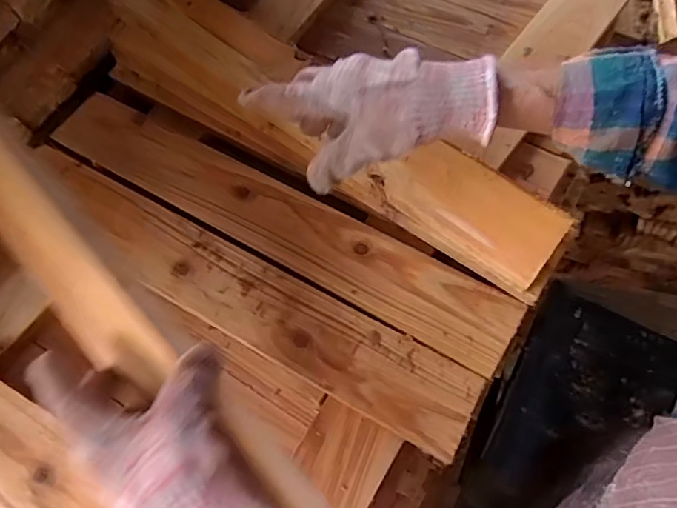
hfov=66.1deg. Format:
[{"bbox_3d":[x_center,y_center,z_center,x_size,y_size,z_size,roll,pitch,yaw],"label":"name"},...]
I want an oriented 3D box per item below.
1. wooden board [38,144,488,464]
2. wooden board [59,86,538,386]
[{"bbox_3d":[-0.095,0.030,0.462,0.450,0.010,0.074,27,67,16],"label":"wooden board"},{"bbox_3d":[-0.066,-0.037,0.488,0.478,0.016,0.072,27,67,16],"label":"wooden board"}]

